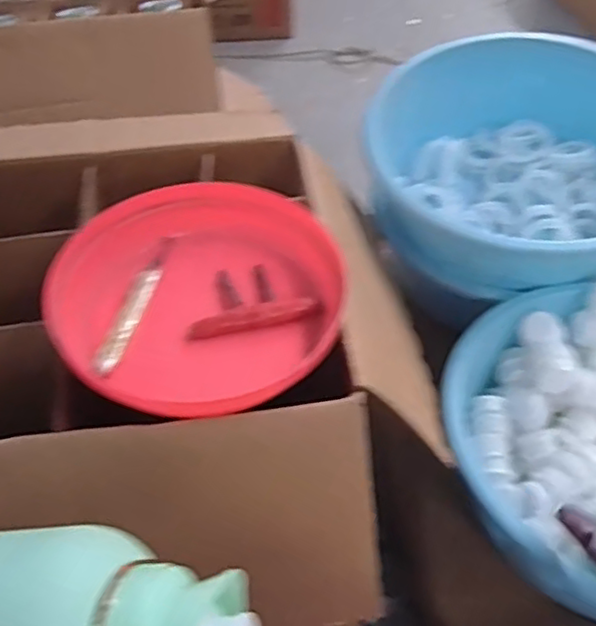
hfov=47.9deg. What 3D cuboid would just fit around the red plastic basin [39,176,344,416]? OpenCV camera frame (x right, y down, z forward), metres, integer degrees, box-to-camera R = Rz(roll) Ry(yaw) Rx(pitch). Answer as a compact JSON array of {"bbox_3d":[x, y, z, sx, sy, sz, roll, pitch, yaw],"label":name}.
[{"bbox_3d":[-0.079,-0.015,0.555,0.224,0.071,0.216,0,46,0],"label":"red plastic basin"}]

